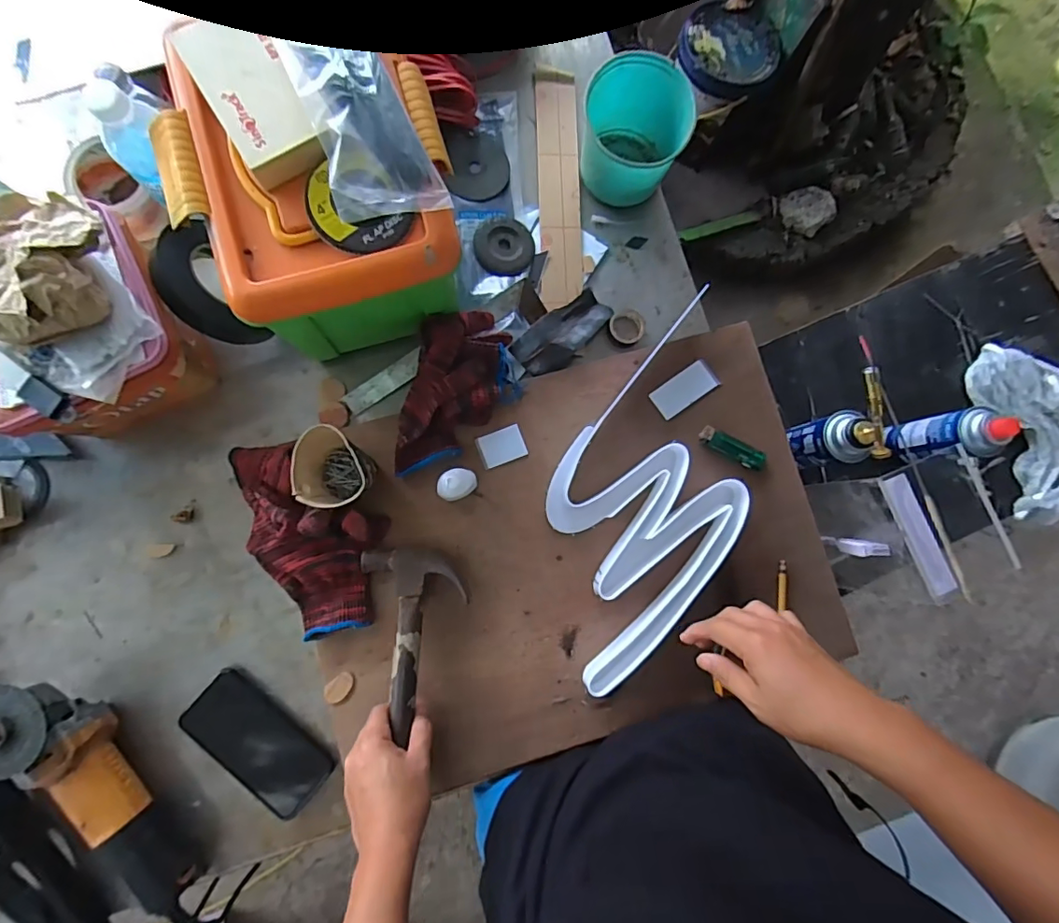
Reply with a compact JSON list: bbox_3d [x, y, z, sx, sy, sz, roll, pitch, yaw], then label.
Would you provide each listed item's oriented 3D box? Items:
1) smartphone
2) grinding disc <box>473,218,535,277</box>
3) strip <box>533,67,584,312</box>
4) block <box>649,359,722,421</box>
[{"bbox_3d":[-0.305,0.317,0.587,0.166,0.012,0.077,42,75,-2],"label":"smartphone"},{"bbox_3d":[-0.031,-0.269,0.656,0.074,0.013,0.075,0,82,-1],"label":"grinding disc"},{"bbox_3d":[0.039,-0.353,0.669,0.052,0.012,0.320,-1,82,-2],"label":"strip"},{"bbox_3d":[0.190,-0.088,0.638,0.081,0.006,0.041,-34,84,-6],"label":"block"}]

